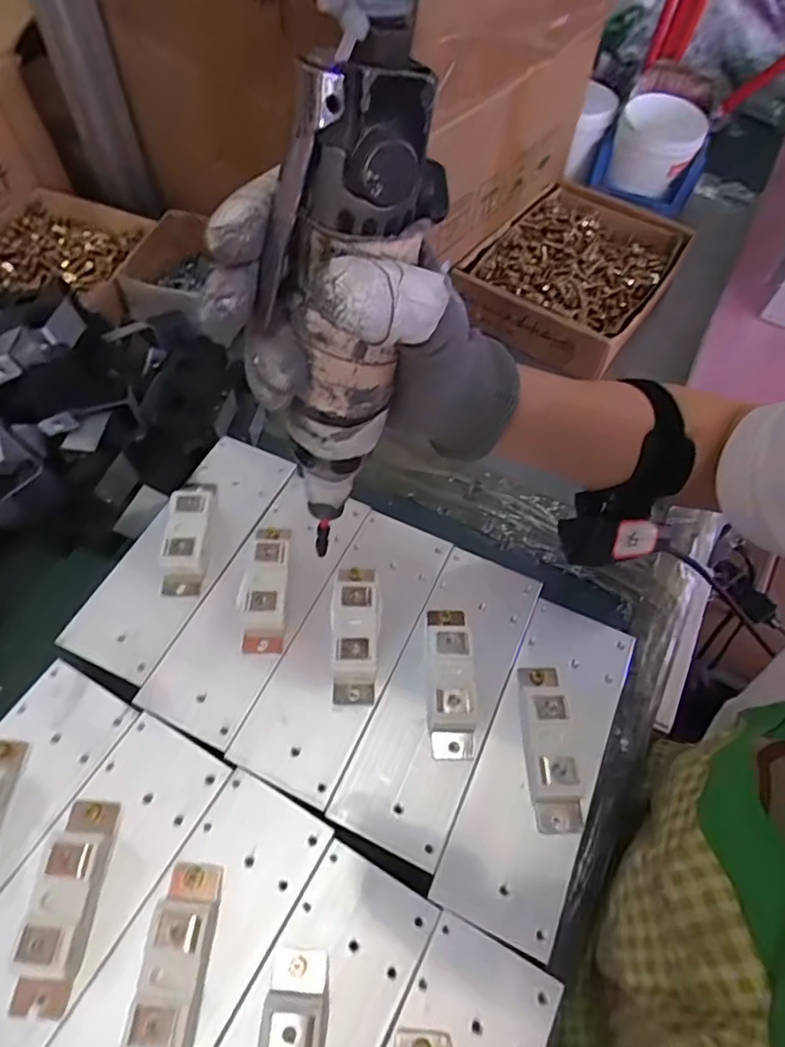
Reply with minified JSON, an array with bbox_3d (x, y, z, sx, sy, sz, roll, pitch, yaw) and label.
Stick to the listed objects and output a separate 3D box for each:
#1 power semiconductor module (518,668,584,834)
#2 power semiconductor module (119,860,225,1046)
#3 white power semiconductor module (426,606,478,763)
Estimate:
[{"bbox_3d":[0.088,0.125,0.338,0.029,0.018,0.089,-2,58,-3],"label":"power semiconductor module"},{"bbox_3d":[-0.101,0.210,0.277,0.030,0.019,0.089,4,58,1],"label":"power semiconductor module"},{"bbox_3d":[0.034,0.091,0.355,0.025,0.015,0.088,0,58,-2],"label":"white power semiconductor module"}]

